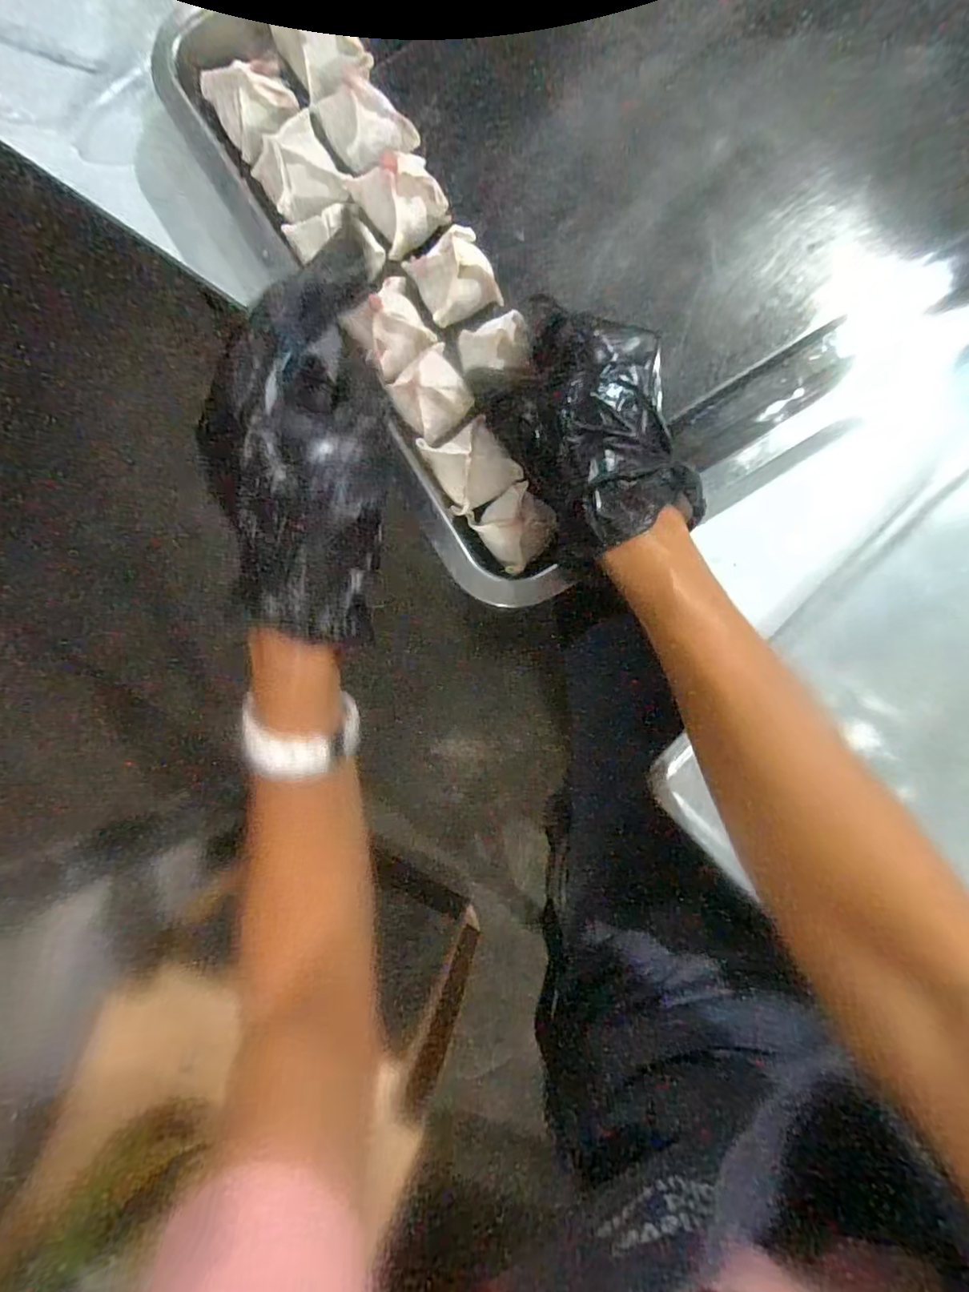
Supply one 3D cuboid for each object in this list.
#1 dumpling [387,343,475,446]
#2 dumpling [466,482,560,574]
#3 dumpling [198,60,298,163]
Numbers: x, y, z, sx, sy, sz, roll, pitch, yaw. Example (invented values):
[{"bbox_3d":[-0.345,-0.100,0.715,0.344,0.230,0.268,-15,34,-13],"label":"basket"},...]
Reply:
[{"bbox_3d":[-0.030,-0.143,0.332,0.039,0.022,0.042,-37,87,2],"label":"dumpling"},{"bbox_3d":[0.017,-0.065,0.326,0.037,0.022,0.042,-37,87,2],"label":"dumpling"},{"bbox_3d":[-0.134,-0.315,0.341,0.042,0.026,0.039,-32,87,2],"label":"dumpling"}]

